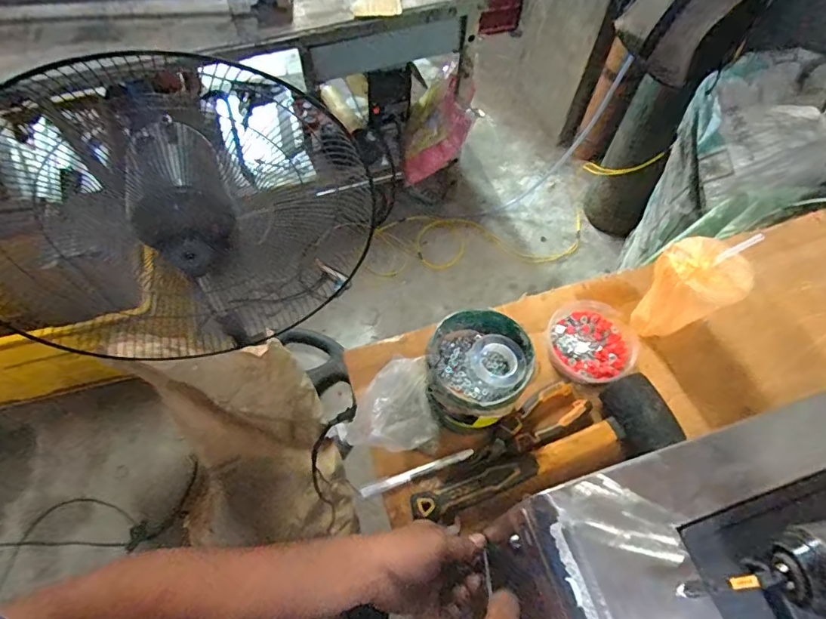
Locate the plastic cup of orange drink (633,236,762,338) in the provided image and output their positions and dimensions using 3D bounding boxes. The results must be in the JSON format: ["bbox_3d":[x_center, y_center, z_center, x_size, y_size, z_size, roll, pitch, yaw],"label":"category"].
[{"bbox_3d":[0.350,-0.029,0.608,0.098,0.161,0.088,41,69,19],"label":"plastic cup of orange drink"}]

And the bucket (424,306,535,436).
[{"bbox_3d":[0.069,0.074,0.554,0.111,0.099,0.112,0,62,-1],"label":"bucket"}]

